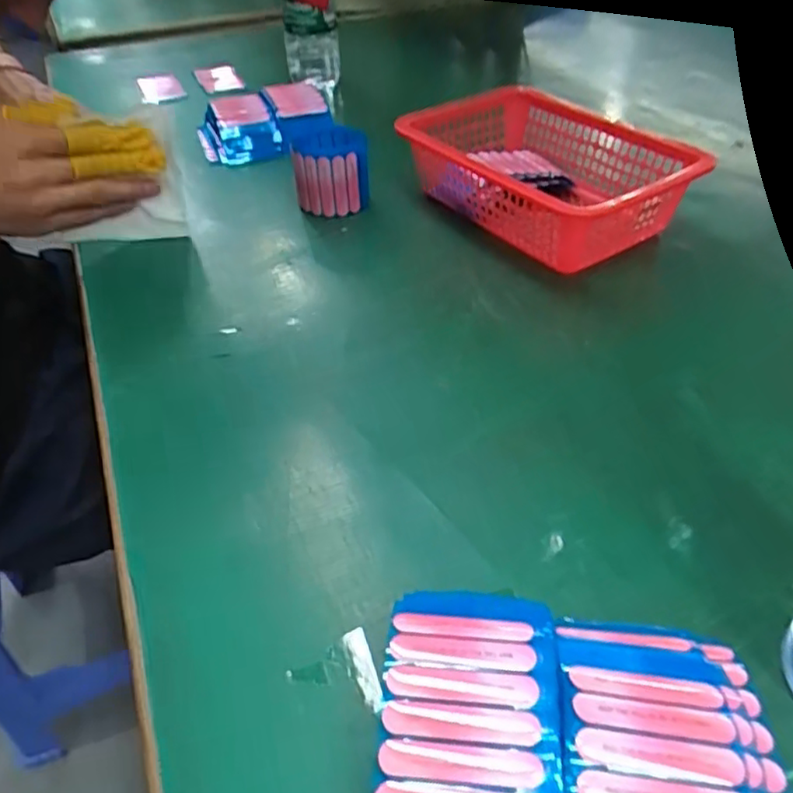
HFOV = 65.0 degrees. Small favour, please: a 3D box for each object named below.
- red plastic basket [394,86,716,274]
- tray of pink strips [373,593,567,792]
[{"bbox_3d":[0.123,-0.186,0.523,0.151,0.064,0.217,-28,49,-25],"label":"red plastic basket"},{"bbox_3d":[0.024,0.125,0.212,0.059,0.038,0.103,3,43,5],"label":"tray of pink strips"}]

